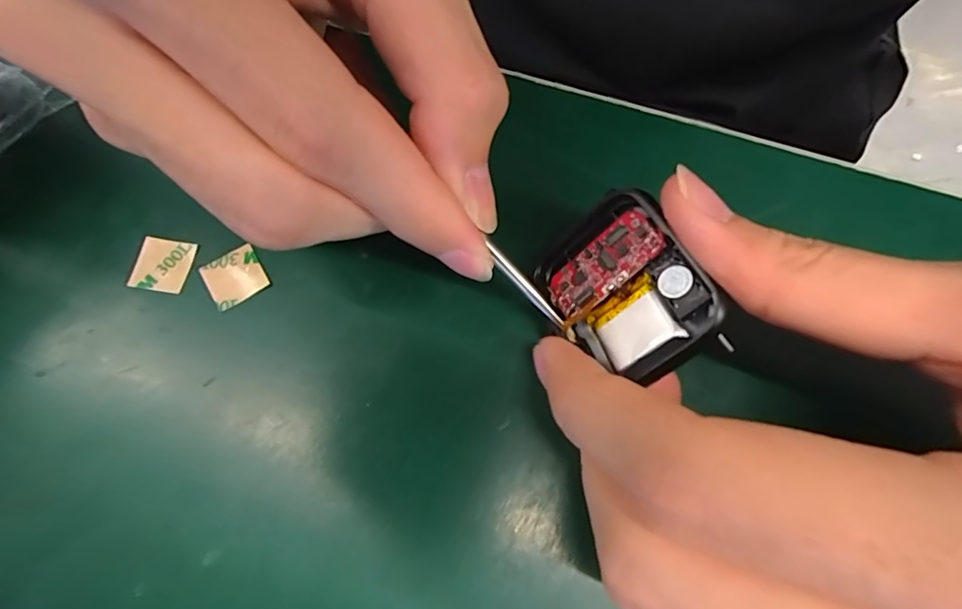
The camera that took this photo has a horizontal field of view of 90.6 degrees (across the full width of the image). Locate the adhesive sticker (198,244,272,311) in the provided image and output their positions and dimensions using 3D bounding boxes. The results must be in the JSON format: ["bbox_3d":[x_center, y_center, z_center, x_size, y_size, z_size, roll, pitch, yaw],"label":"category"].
[{"bbox_3d":[-0.069,-0.008,0.132,0.016,0.004,0.015,-30,74,-9],"label":"adhesive sticker"}]

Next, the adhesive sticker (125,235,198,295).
[{"bbox_3d":[-0.090,-0.011,0.134,0.015,0.004,0.015,9,71,2],"label":"adhesive sticker"}]

